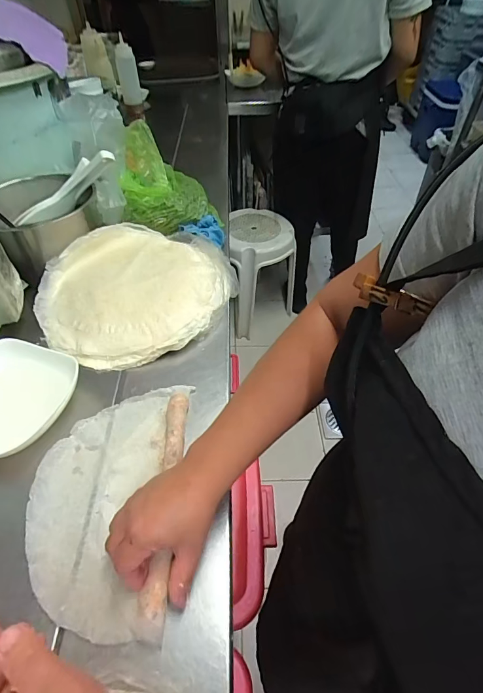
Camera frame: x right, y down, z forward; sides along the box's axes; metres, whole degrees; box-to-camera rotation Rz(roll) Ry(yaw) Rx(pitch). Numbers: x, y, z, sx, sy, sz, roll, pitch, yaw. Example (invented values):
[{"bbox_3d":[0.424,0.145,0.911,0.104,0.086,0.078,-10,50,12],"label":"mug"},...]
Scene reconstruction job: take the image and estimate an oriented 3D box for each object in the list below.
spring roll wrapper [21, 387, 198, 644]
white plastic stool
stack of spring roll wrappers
[{"bbox_3d":[-0.141,0.148,0.393,0.152,0.022,0.250,0,48,0],"label":"spring roll wrapper"},{"bbox_3d":[0.098,-0.324,1.613,0.270,0.413,0.339,-1,48,-1],"label":"white plastic stool"},{"bbox_3d":[-0.161,-0.097,0.587,0.262,0.060,0.284,29,55,24],"label":"stack of spring roll wrappers"}]

